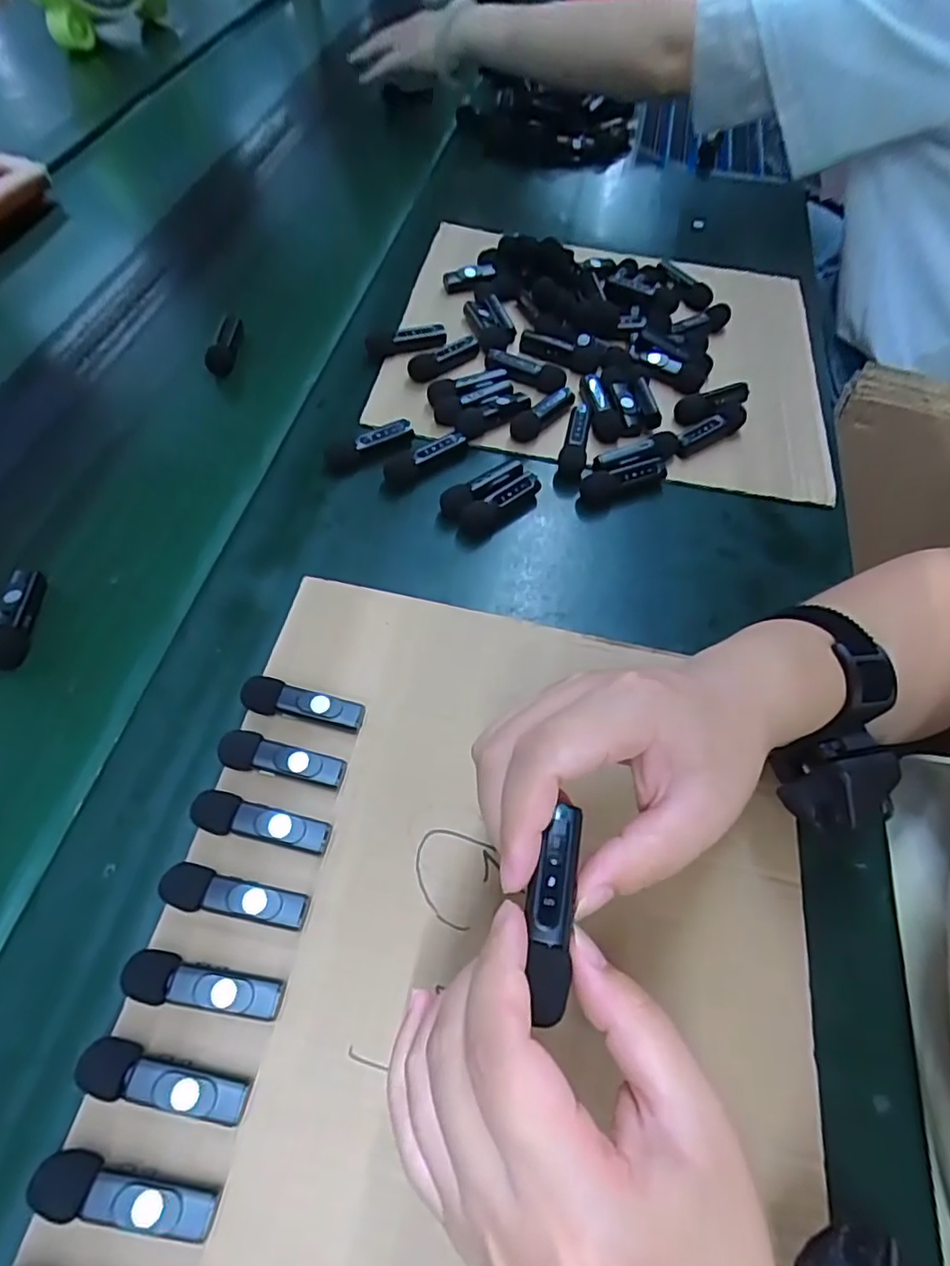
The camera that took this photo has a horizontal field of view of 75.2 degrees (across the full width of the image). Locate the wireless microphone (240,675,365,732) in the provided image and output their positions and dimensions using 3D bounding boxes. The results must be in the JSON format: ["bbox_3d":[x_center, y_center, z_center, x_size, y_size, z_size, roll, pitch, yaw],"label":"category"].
[{"bbox_3d":[-0.092,0.039,0.328,0.063,0.016,0.019,15,60,5],"label":"wireless microphone"}]

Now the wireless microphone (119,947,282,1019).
[{"bbox_3d":[-0.114,0.150,0.262,0.065,0.017,0.018,9,60,2],"label":"wireless microphone"}]

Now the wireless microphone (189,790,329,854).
[{"bbox_3d":[-0.102,0.090,0.295,0.065,0.012,0.019,11,60,3],"label":"wireless microphone"}]

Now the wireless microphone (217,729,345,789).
[{"bbox_3d":[-0.098,0.065,0.311,0.061,0.012,0.018,13,60,4],"label":"wireless microphone"}]

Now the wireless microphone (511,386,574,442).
[{"bbox_3d":[0.050,-0.164,0.459,0.057,0.014,0.020,-40,69,-22],"label":"wireless microphone"}]

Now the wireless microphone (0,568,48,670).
[{"bbox_3d":[-0.270,-0.008,0.365,0.017,0.022,0.065,-4,60,-6],"label":"wireless microphone"}]

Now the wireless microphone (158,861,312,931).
[{"bbox_3d":[-0.108,0.120,0.281,0.064,0.018,0.018,10,60,3],"label":"wireless microphone"}]

